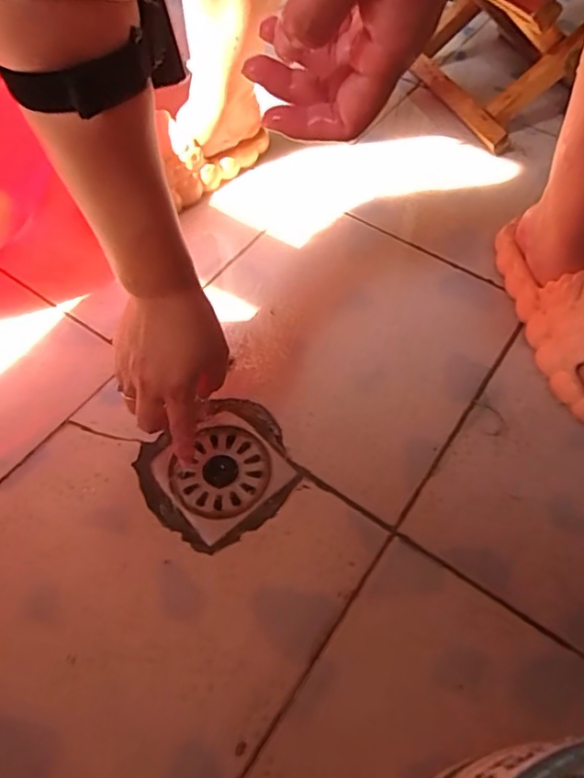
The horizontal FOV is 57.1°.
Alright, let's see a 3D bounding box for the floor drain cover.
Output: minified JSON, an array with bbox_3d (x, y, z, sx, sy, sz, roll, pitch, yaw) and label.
[{"bbox_3d":[-0.064,0.071,0.472,0.093,0.011,0.096,-37,66,-21],"label":"floor drain cover"}]

